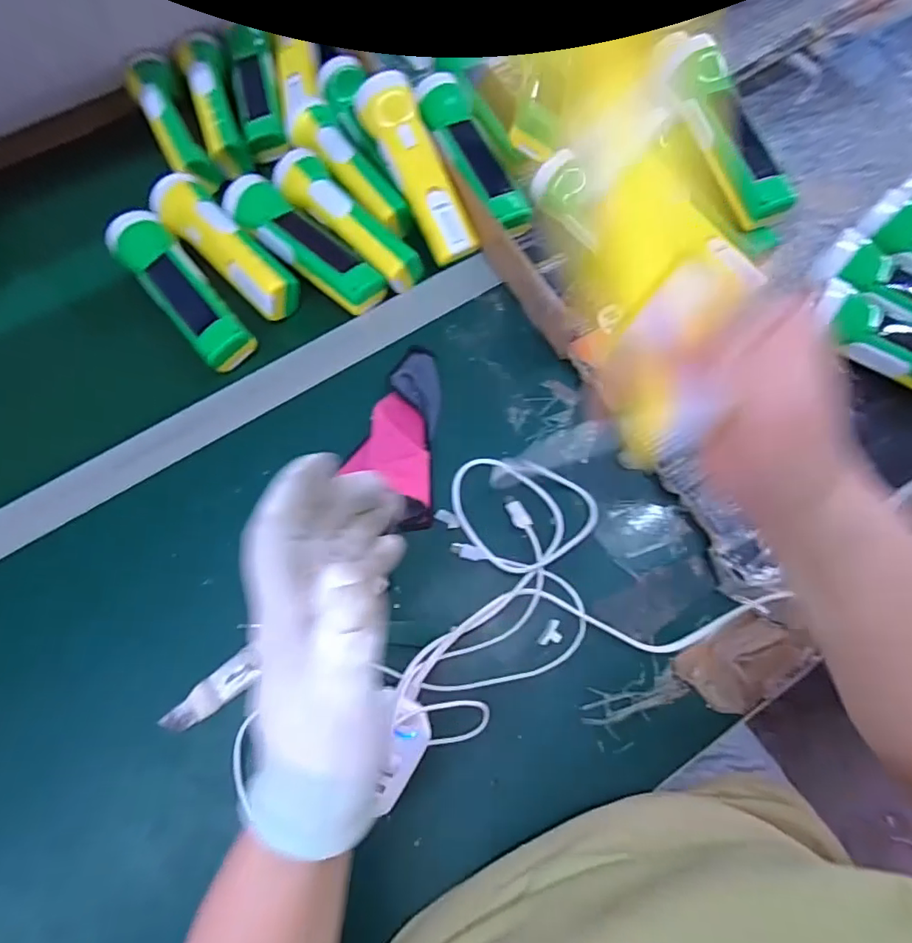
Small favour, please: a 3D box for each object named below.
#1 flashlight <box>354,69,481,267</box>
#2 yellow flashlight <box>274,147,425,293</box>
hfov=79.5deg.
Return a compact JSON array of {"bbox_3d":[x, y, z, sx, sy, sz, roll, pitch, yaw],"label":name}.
[{"bbox_3d":[-0.035,-0.276,0.501,0.042,0.036,0.179,-27,89,-7],"label":"flashlight"},{"bbox_3d":[-0.104,-0.238,0.513,0.049,0.037,0.178,-43,75,-12],"label":"yellow flashlight"}]

